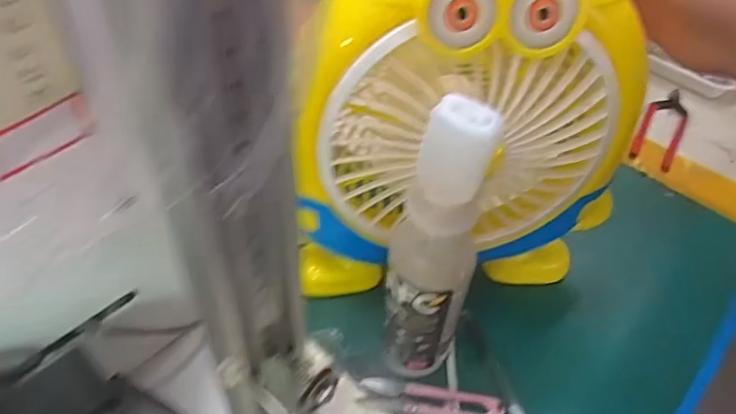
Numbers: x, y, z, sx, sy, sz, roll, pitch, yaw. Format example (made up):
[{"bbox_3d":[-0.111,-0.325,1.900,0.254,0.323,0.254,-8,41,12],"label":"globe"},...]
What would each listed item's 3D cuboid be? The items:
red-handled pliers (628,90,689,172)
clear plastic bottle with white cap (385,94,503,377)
[{"bbox_3d":[0.327,-0.089,0.636,0.043,0.022,0.137,26,52,18],"label":"red-handled pliers"},{"bbox_3d":[0.037,0.036,0.342,0.051,0.223,0.036,19,50,13],"label":"clear plastic bottle with white cap"}]

